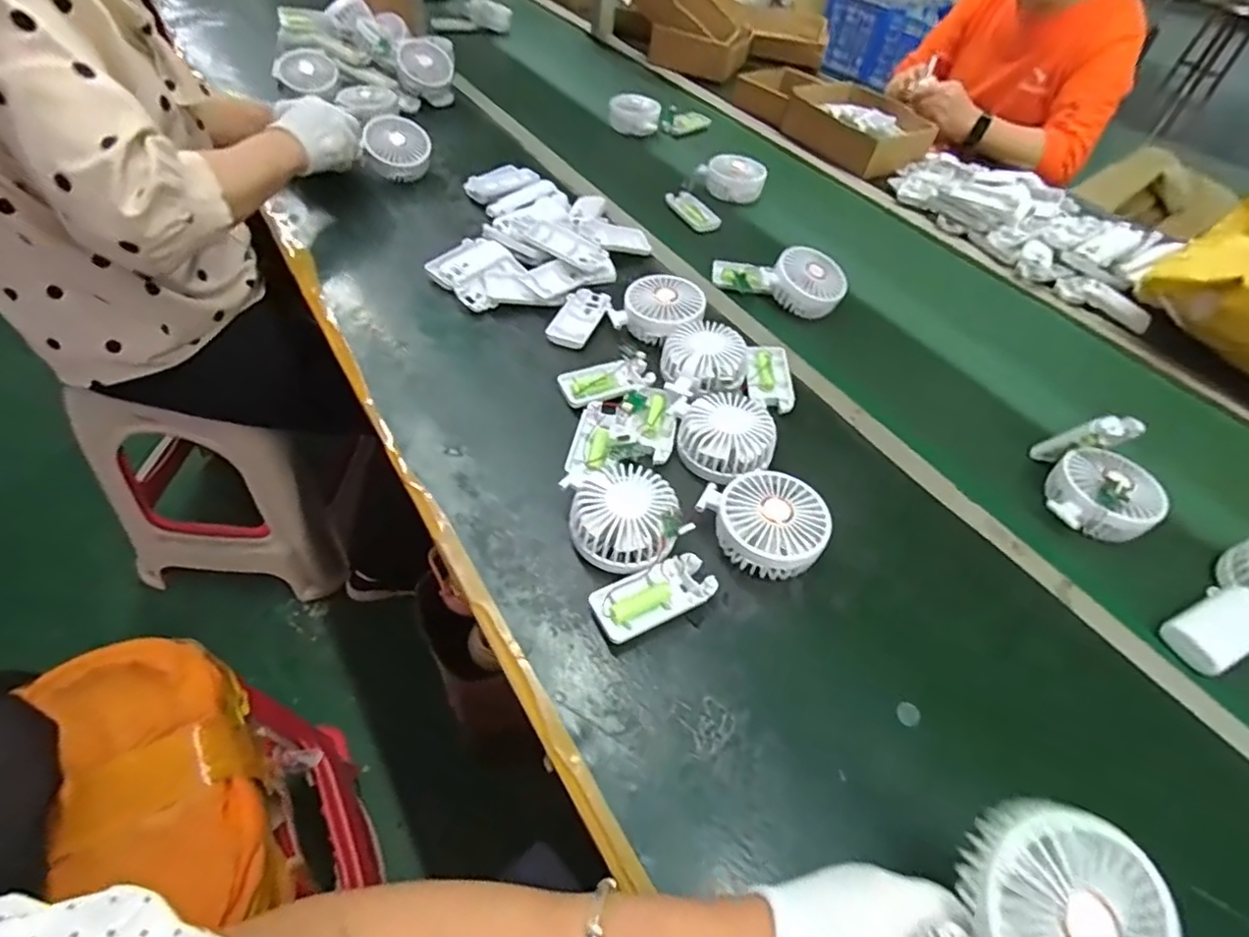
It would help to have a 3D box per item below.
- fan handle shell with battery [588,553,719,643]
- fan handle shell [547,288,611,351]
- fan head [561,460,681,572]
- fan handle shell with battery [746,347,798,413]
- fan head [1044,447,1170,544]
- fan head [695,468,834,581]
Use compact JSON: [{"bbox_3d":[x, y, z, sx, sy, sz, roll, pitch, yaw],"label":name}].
[{"bbox_3d":[0.023,0.100,0.476,0.095,0.016,0.044,-18,54,-23],"label":"fan handle shell with battery"},{"bbox_3d":[-0.050,-0.173,0.701,0.050,0.013,0.103,19,49,8],"label":"fan handle shell"},{"bbox_3d":[-0.002,0.043,0.503,0.084,0.052,0.088,4,48,-5],"label":"fan head"},{"bbox_3d":[0.154,-0.096,0.649,0.048,0.017,0.097,9,48,0],"label":"fan handle shell with battery"},{"bbox_3d":[0.435,0.026,0.559,0.084,0.049,0.088,-25,57,-23],"label":"fan head"},{"bbox_3d":[0.118,0.045,0.510,0.088,0.046,0.100,-19,54,-19],"label":"fan head"}]

